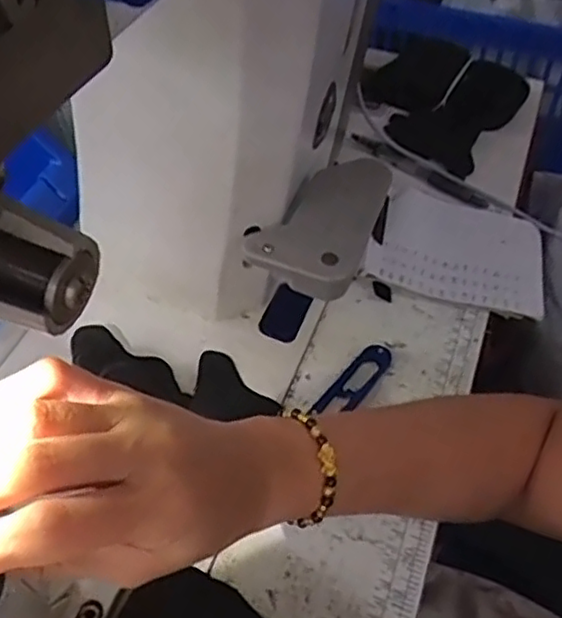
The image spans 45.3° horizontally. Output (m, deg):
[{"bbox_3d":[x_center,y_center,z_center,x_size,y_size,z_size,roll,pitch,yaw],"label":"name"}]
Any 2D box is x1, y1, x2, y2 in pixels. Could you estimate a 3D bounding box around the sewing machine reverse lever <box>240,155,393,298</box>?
[{"bbox_3d":[0.027,-0.058,0.449,0.068,0.032,0.118,14,53,11],"label":"sewing machine reverse lever"}]

